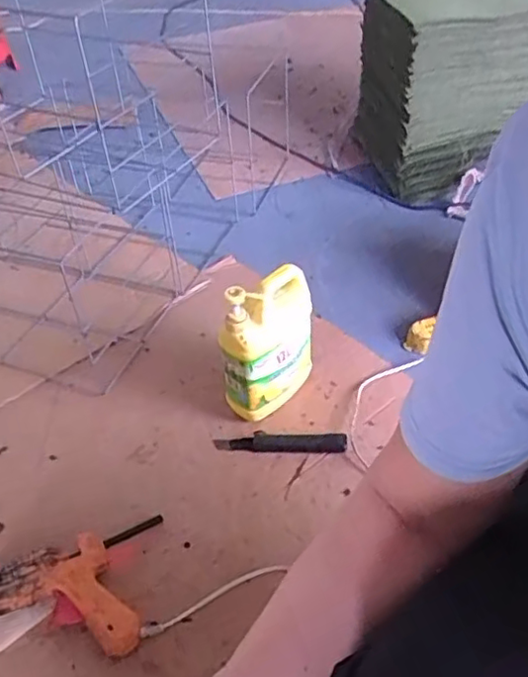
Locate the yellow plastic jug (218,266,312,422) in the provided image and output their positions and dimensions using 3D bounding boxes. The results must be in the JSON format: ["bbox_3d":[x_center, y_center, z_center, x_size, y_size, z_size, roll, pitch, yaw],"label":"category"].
[{"bbox_3d":[0.011,0.016,0.929,0.148,0.239,0.056,-31,50,-26],"label":"yellow plastic jug"}]

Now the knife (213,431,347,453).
[{"bbox_3d":[0.025,0.151,0.942,0.190,0.011,0.035,1,44,4],"label":"knife"}]

